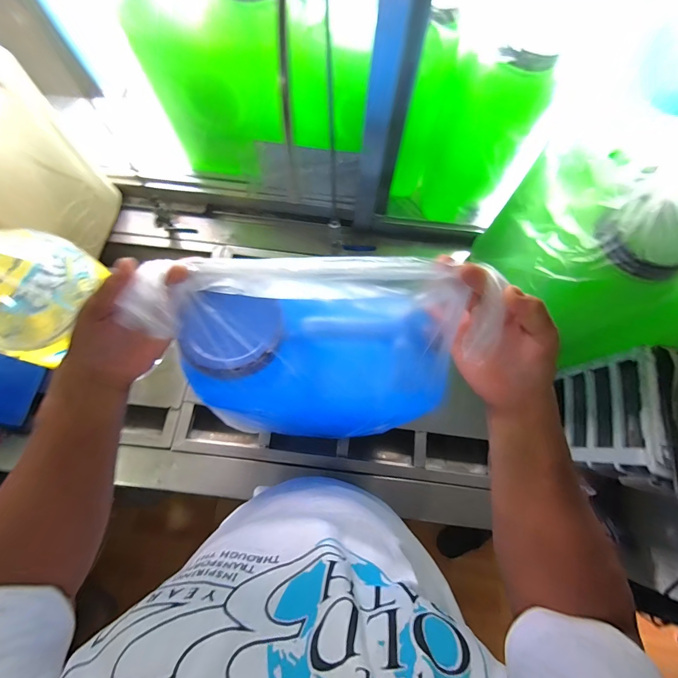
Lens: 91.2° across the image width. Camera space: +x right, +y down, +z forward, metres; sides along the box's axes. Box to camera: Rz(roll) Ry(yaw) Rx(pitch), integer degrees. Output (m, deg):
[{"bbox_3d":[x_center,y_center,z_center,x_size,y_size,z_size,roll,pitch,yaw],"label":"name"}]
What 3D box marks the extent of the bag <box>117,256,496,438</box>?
[{"bbox_3d":[-0.023,0.027,0.375,0.283,0.234,0.137,0,71,-1],"label":"bag"}]

